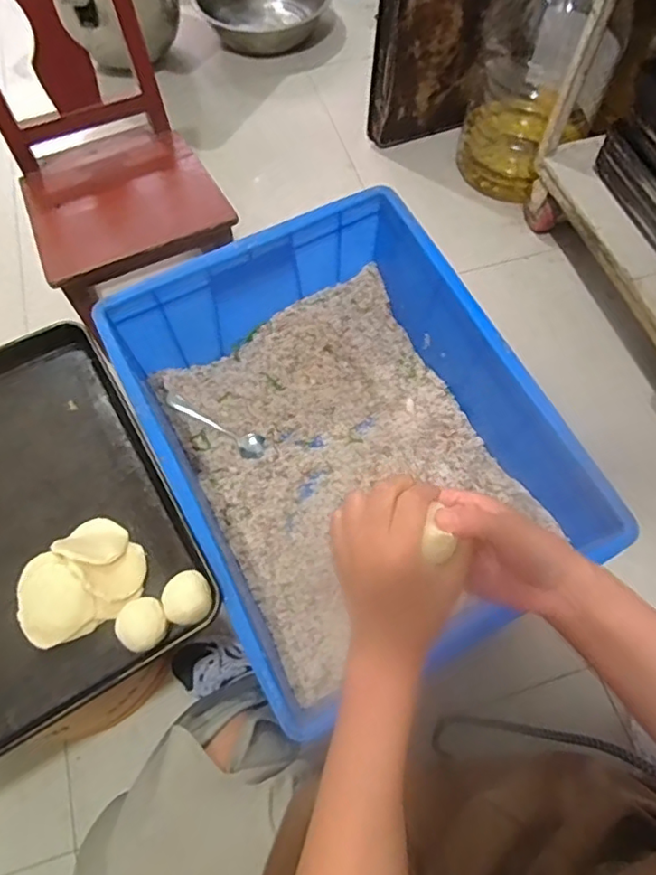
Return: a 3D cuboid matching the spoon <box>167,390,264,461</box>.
[{"bbox_3d":[-0.160,-0.016,0.796,0.152,0.033,0.037,22,66,10],"label":"spoon"}]

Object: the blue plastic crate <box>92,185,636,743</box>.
[{"bbox_3d":[0.017,0.010,0.697,0.399,0.228,0.507,-27,67,-12],"label":"blue plastic crate"}]

